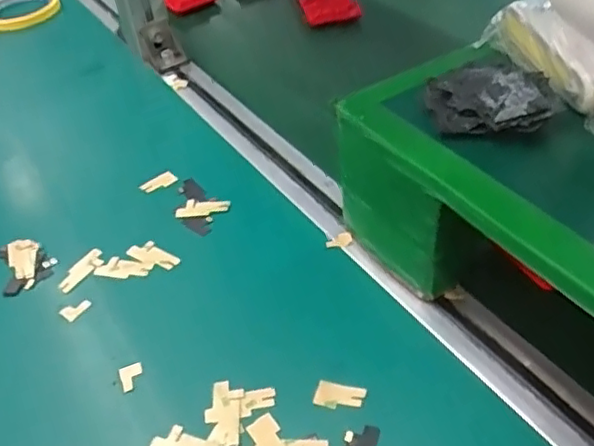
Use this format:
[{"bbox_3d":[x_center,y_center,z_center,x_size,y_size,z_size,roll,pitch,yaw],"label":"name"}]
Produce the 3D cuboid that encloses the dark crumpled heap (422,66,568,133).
[{"bbox_3d":[0.106,-0.065,0.343,0.069,0.020,0.043,6,44,14],"label":"dark crumpled heap"}]

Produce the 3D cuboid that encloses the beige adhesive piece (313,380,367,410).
[{"bbox_3d":[0.024,0.099,0.352,0.027,0.005,0.015,9,53,19],"label":"beige adhesive piece"}]

